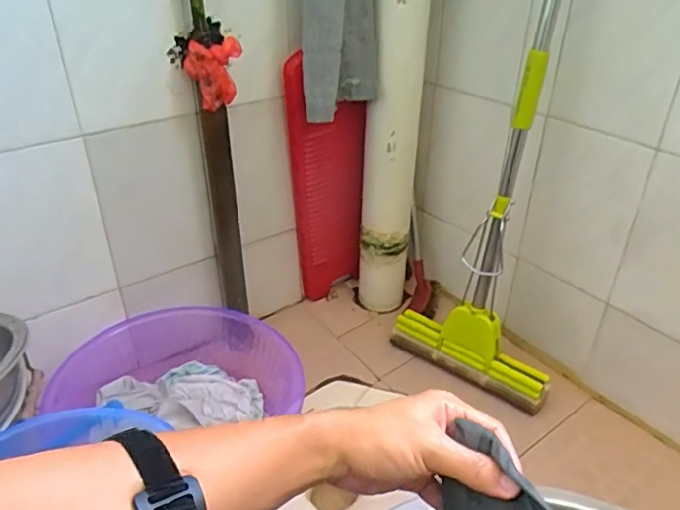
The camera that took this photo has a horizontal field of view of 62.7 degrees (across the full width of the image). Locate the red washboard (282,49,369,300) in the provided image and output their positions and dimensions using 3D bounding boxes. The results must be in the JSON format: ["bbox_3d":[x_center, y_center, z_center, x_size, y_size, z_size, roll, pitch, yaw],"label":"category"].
[{"bbox_3d":[-0.021,-0.137,1.204,0.174,0.591,0.052,-13,46,-12],"label":"red washboard"}]

